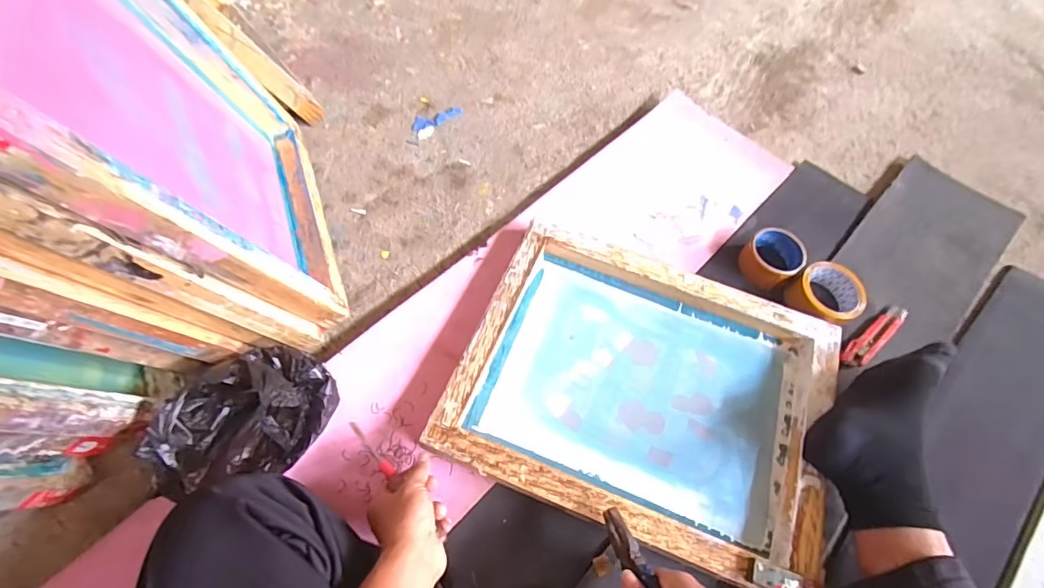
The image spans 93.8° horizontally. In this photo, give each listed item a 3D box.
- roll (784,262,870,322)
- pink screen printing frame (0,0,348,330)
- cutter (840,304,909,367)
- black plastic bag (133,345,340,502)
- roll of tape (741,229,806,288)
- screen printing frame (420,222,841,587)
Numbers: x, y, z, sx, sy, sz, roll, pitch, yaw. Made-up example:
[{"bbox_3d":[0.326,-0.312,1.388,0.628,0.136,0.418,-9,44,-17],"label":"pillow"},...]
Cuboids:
[{"bbox_3d":[0.460,0.005,0.740,0.090,0.049,0.097,-35,69,-19],"label":"roll"},{"bbox_3d":[-0.373,-0.187,0.547,0.058,0.470,0.371,-23,70,0],"label":"pink screen printing frame"},{"bbox_3d":[0.532,0.064,0.732,0.135,0.014,0.032,-33,69,-18],"label":"cutter"},{"bbox_3d":[-0.324,0.140,0.580,0.188,0.114,0.143,-21,65,-13],"label":"black plastic bag"},{"bbox_3d":[0.393,-0.055,0.772,0.093,0.043,0.082,-39,71,-21],"label":"roll of tape"},{"bbox_3d":[0.166,0.123,0.658,0.464,0.046,0.368,20,63,8],"label":"screen printing frame"}]

